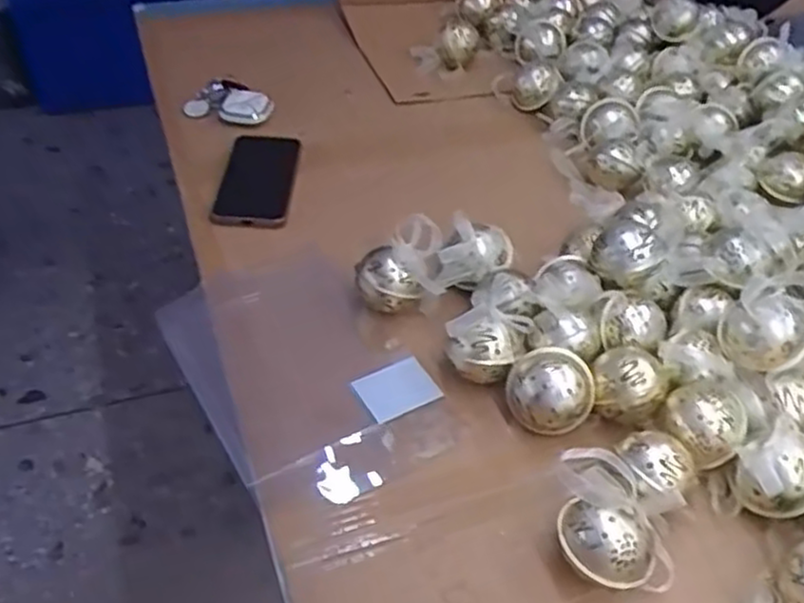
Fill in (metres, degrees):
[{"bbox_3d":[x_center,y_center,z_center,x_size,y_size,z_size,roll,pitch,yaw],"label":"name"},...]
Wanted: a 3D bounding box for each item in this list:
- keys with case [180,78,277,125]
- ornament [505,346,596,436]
[{"bbox_3d":[-0.186,-0.220,0.820,0.098,0.026,0.051,11,44,6],"label":"keys with case"},{"bbox_3d":[0.105,0.066,0.535,0.058,0.051,0.048,-11,46,-17],"label":"ornament"}]

